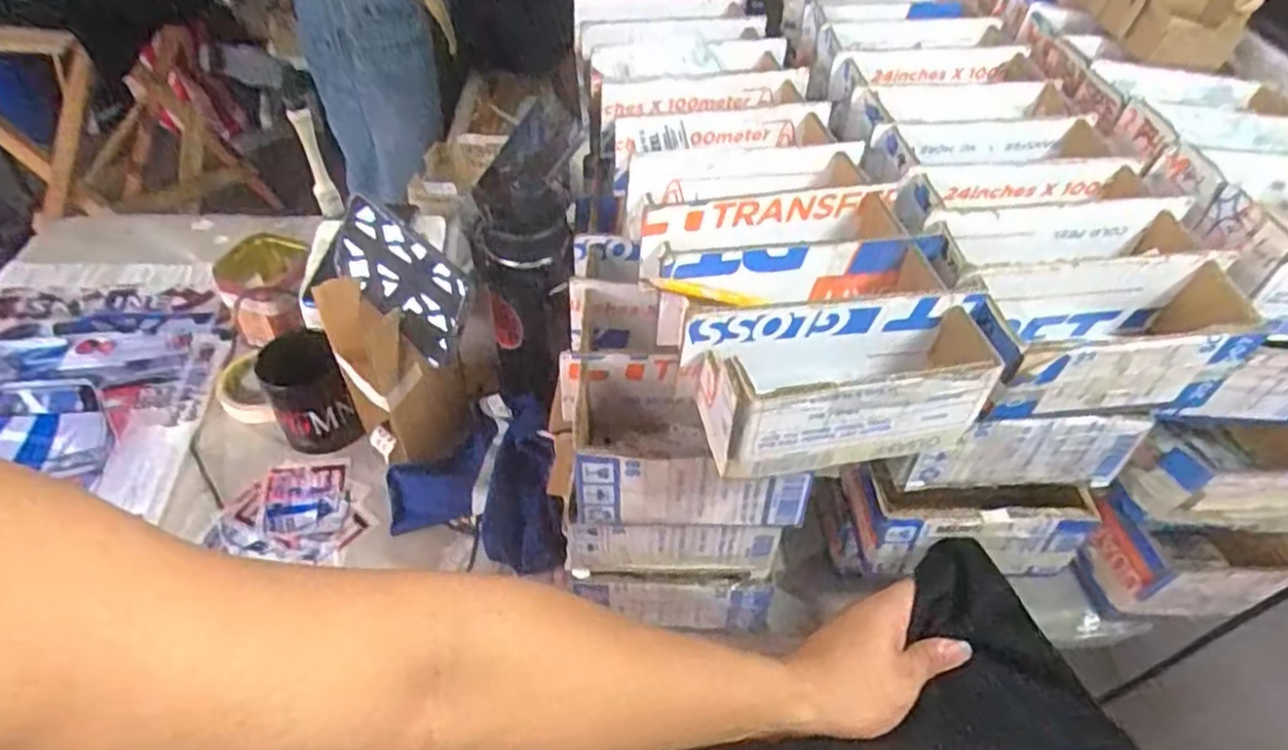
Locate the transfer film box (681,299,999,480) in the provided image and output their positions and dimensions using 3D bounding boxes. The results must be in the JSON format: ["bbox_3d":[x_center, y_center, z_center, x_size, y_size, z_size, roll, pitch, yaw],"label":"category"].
[{"bbox_3d":[0.121,0.005,0.448,0.178,0.074,0.066,-6,46,-8],"label":"transfer film box"}]

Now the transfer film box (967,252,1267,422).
[{"bbox_3d":[0.300,-0.023,0.486,0.193,0.073,0.078,-4,46,-7],"label":"transfer film box"}]

